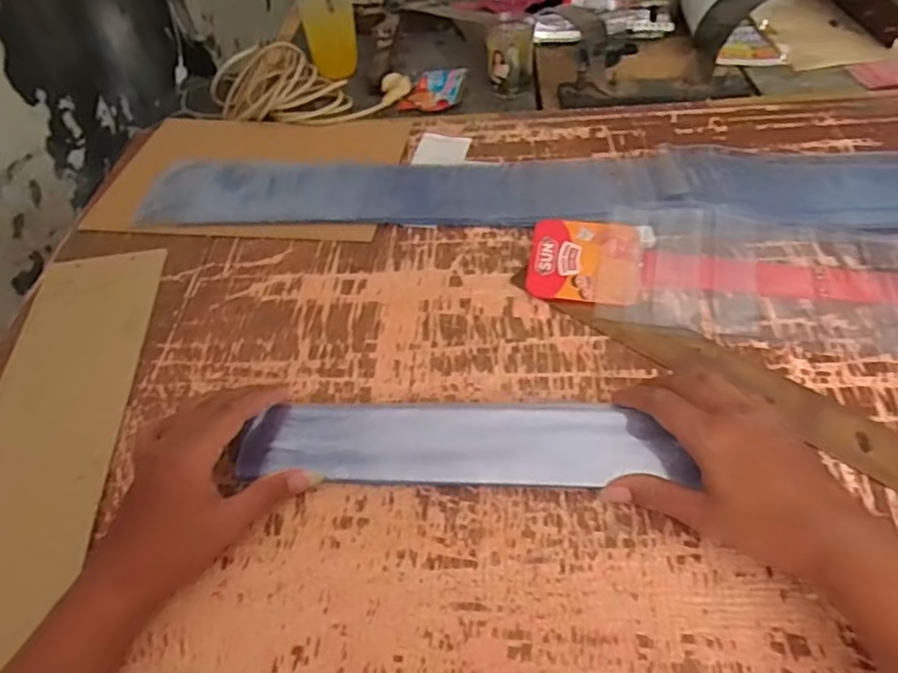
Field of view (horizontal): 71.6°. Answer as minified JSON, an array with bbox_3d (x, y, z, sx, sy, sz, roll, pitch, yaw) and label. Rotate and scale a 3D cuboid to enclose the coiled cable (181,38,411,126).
[{"bbox_3d":[-0.196,-0.338,0.840,0.239,0.055,0.151,17,51,21],"label":"coiled cable"}]

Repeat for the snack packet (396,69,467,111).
[{"bbox_3d":[-0.018,-0.346,0.876,0.069,0.013,0.115,12,49,17],"label":"snack packet"}]

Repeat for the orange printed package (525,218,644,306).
[{"bbox_3d":[0.129,-0.072,0.591,0.102,0.018,0.101,8,48,13],"label":"orange printed package"}]

